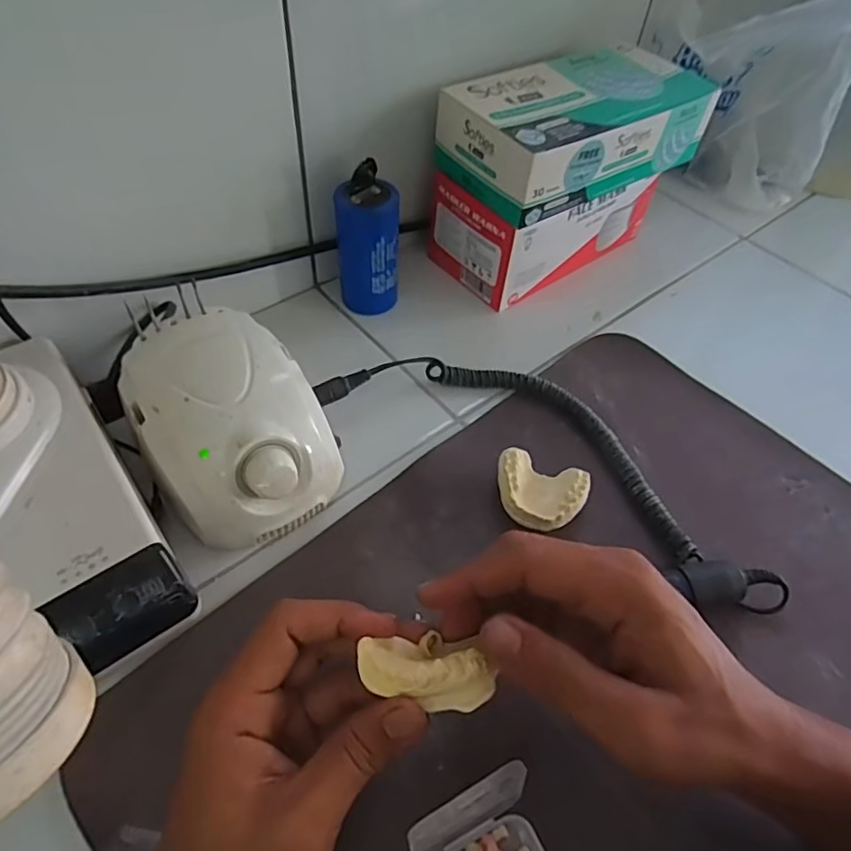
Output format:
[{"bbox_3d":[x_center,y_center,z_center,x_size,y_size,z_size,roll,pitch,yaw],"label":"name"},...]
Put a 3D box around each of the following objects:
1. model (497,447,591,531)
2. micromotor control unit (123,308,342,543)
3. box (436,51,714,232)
[{"bbox_3d":[0.074,0.045,0.384,0.059,0.021,0.047,22,54,13],"label":"model"},{"bbox_3d":[-0.123,0.001,0.373,0.106,0.084,0.136,-24,58,-21],"label":"micromotor control unit"},{"bbox_3d":[0.126,-0.249,0.481,0.211,0.061,0.110,-27,59,-22],"label":"box"}]

